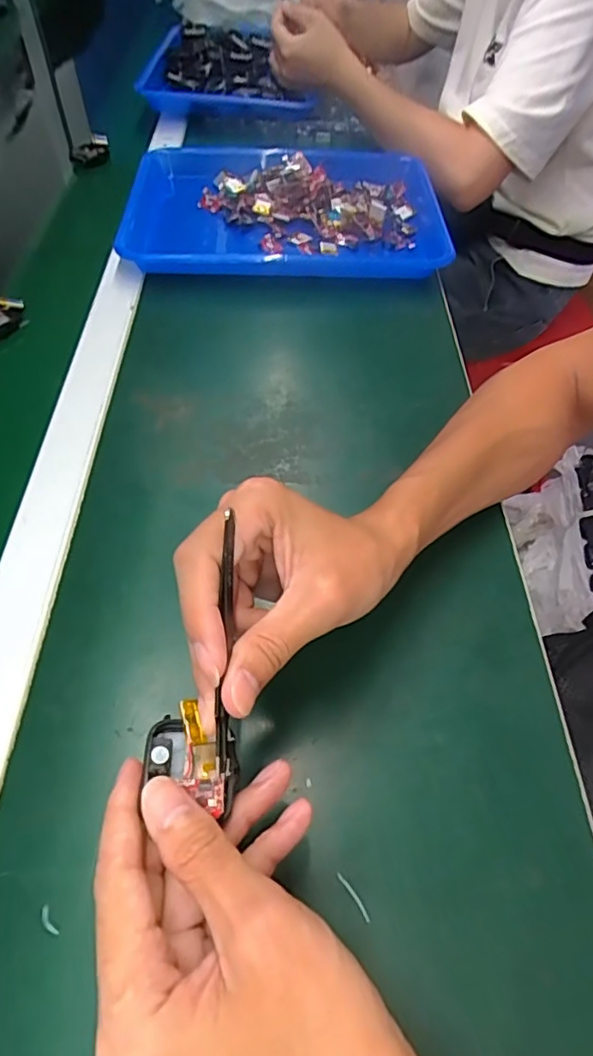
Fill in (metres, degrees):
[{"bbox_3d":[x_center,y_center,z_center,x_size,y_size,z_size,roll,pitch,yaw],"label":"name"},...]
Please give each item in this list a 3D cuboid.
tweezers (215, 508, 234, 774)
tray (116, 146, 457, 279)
[{"bbox_3d":[-0.029,0.047,0.228,0.005,0.011,0.102,2,84,0],"label":"tweezers"},{"bbox_3d":[-0.012,-0.356,0.621,0.341,0.037,0.266,-2,55,-2],"label":"tray"}]

